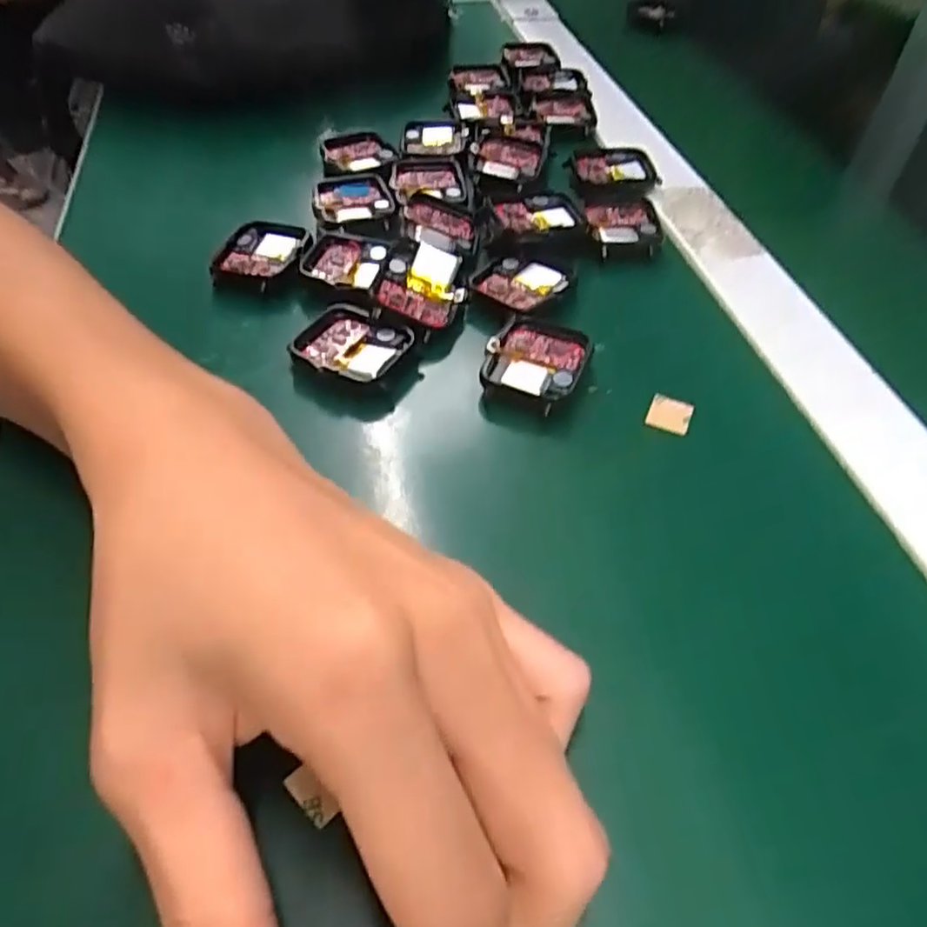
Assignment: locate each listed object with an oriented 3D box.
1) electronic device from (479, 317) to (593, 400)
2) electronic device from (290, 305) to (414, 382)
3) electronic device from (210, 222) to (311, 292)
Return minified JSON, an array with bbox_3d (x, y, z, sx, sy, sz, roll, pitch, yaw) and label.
[{"bbox_3d":[0.028,-0.040,0.265,0.036,0.009,0.040,18,51,14],"label":"electronic device"},{"bbox_3d":[-0.045,-0.048,0.270,0.041,0.006,0.035,24,53,17],"label":"electronic device"},{"bbox_3d":[-0.091,-0.093,0.309,0.037,0.011,0.042,5,49,2],"label":"electronic device"}]

